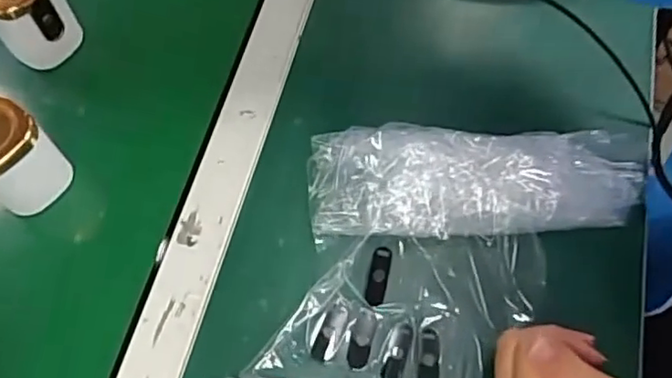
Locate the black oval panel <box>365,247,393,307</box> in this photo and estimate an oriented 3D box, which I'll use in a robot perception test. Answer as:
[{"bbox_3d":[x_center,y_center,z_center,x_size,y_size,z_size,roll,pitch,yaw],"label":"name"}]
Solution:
[{"bbox_3d":[0.029,0.061,0.419,0.013,0.004,0.039,12,87,4],"label":"black oval panel"}]

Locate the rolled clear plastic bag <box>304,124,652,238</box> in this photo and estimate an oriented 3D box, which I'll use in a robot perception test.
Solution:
[{"bbox_3d":[0.099,-0.005,0.435,0.229,0.048,0.074,1,64,-1],"label":"rolled clear plastic bag"}]

